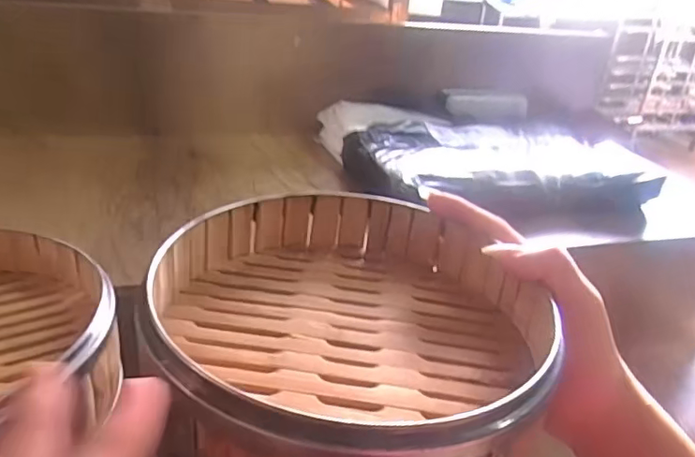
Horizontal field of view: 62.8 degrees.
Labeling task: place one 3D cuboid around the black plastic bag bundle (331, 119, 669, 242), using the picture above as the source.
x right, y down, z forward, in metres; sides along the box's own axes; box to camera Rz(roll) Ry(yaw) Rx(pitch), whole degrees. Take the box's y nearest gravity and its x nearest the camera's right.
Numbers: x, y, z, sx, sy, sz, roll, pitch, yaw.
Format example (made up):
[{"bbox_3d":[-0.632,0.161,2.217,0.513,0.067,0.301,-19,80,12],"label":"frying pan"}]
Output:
[{"bbox_3d":[0.189,-0.070,0.758,0.362,0.075,0.220,-5,30,-19],"label":"black plastic bag bundle"}]

